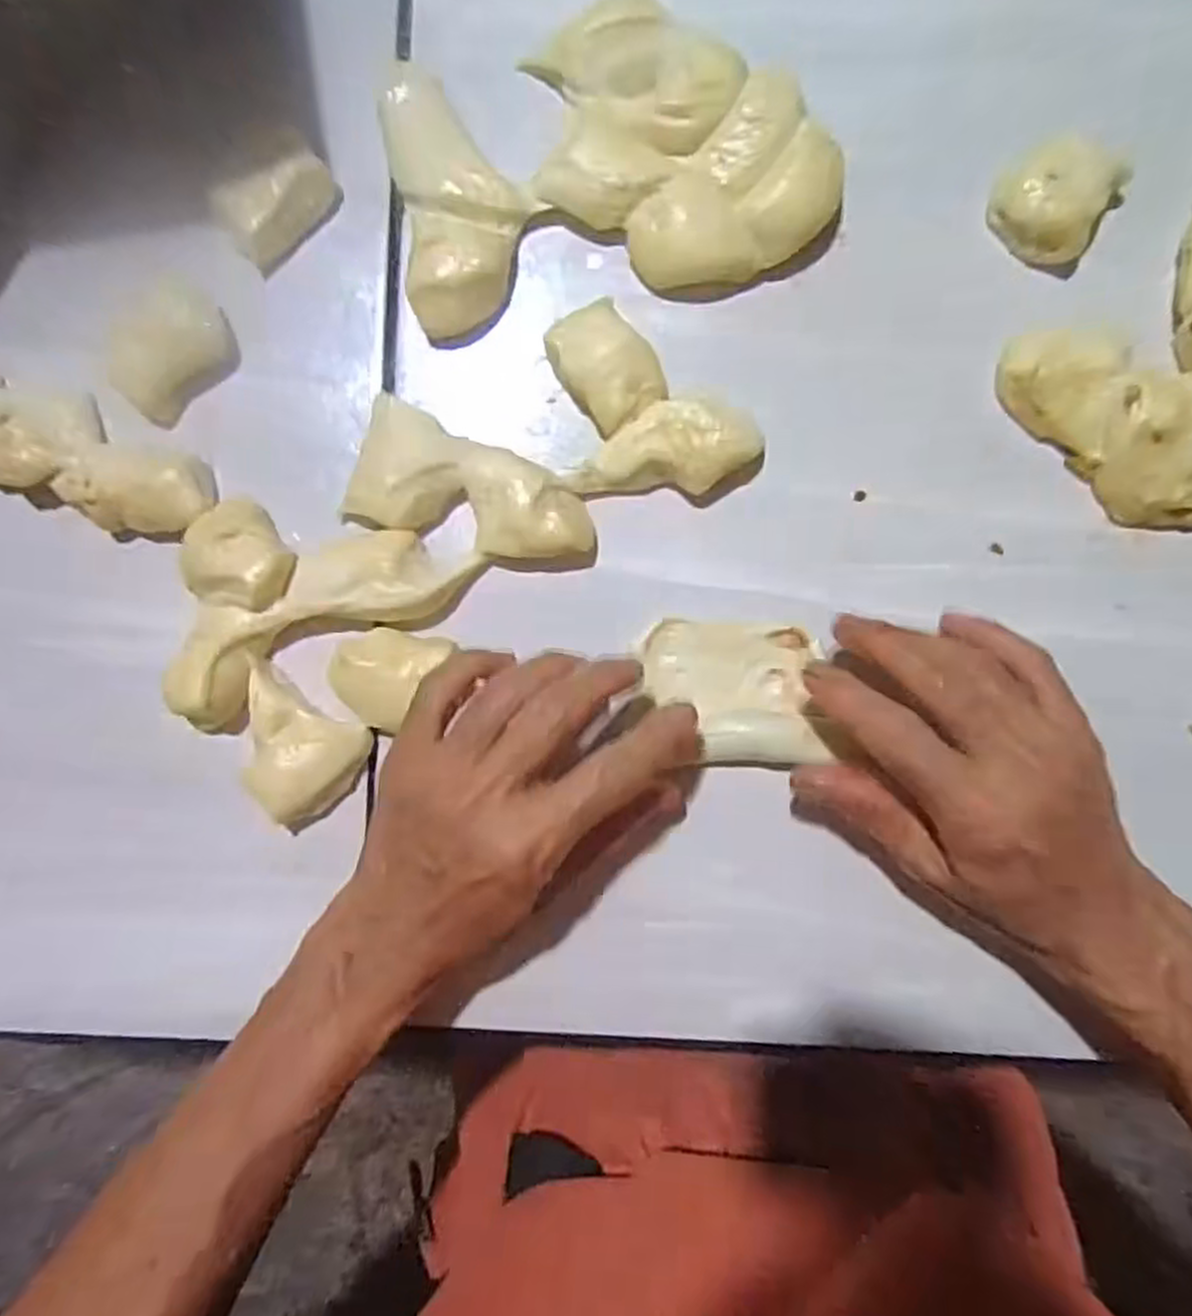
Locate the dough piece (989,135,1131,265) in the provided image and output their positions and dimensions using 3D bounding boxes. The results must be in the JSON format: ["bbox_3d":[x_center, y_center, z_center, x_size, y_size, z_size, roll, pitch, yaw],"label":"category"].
[{"bbox_3d":[0.194,-0.193,0.332,0.044,0.021,0.046,0,91,2],"label":"dough piece"}]

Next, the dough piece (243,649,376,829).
[{"bbox_3d":[-0.132,0.038,0.334,0.059,0.020,0.049,32,92,1],"label":"dough piece"}]

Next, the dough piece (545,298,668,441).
[{"bbox_3d":[0.004,-0.123,0.333,0.035,0.013,0.050,-37,90,2],"label":"dough piece"}]

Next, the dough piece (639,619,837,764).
[{"bbox_3d":[0.058,0.013,0.338,0.072,0.010,0.060,0,68,5],"label":"dough piece"}]

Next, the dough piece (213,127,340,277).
[{"bbox_3d":[-0.140,-0.200,0.341,0.034,0.023,0.051,44,92,0],"label":"dough piece"}]

